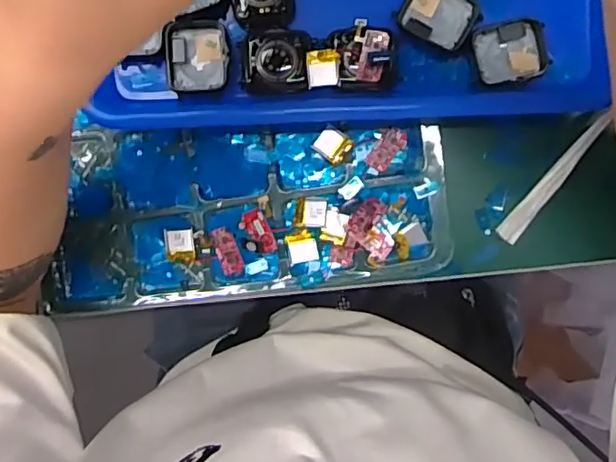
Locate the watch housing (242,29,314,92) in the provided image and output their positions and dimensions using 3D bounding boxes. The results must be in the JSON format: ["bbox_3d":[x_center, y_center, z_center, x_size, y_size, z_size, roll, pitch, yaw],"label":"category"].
[{"bbox_3d":[-0.019,-0.101,0.342,0.040,0.004,0.037,1,92,0],"label":"watch housing"}]

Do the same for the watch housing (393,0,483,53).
[{"bbox_3d":[0.078,-0.129,0.341,0.045,0.008,0.033,26,92,-1],"label":"watch housing"}]

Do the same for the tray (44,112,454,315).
[{"bbox_3d":[-0.036,-0.009,0.366,0.244,0.018,0.123,0,93,2],"label":"tray"}]

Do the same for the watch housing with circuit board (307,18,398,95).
[{"bbox_3d":[0.027,-0.102,0.341,0.052,0.015,0.038,3,92,0],"label":"watch housing with circuit board"}]

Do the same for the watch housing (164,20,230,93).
[{"bbox_3d":[-0.066,-0.104,0.345,0.036,0.008,0.041,-1,92,0],"label":"watch housing"}]

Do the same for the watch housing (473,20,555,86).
[{"bbox_3d":[0.121,-0.106,0.345,0.042,0.005,0.036,-13,92,1],"label":"watch housing"}]

